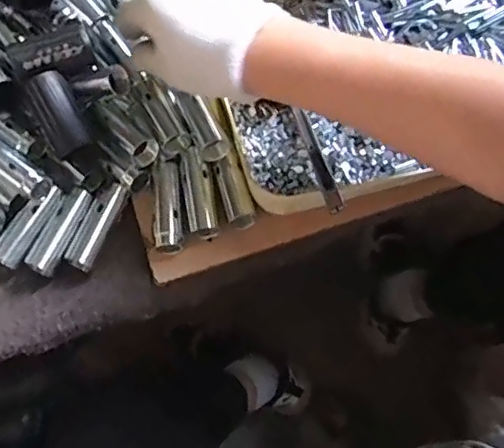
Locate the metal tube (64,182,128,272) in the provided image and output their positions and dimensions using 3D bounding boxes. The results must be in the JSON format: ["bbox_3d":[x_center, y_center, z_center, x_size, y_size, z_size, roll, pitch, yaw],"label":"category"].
[{"bbox_3d":[-0.120,0.002,0.435,0.023,0.020,0.069,17,68,9],"label":"metal tube"}]

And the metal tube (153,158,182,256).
[{"bbox_3d":[-0.065,-0.012,0.436,0.020,0.021,0.077,-6,67,-1],"label":"metal tube"}]

